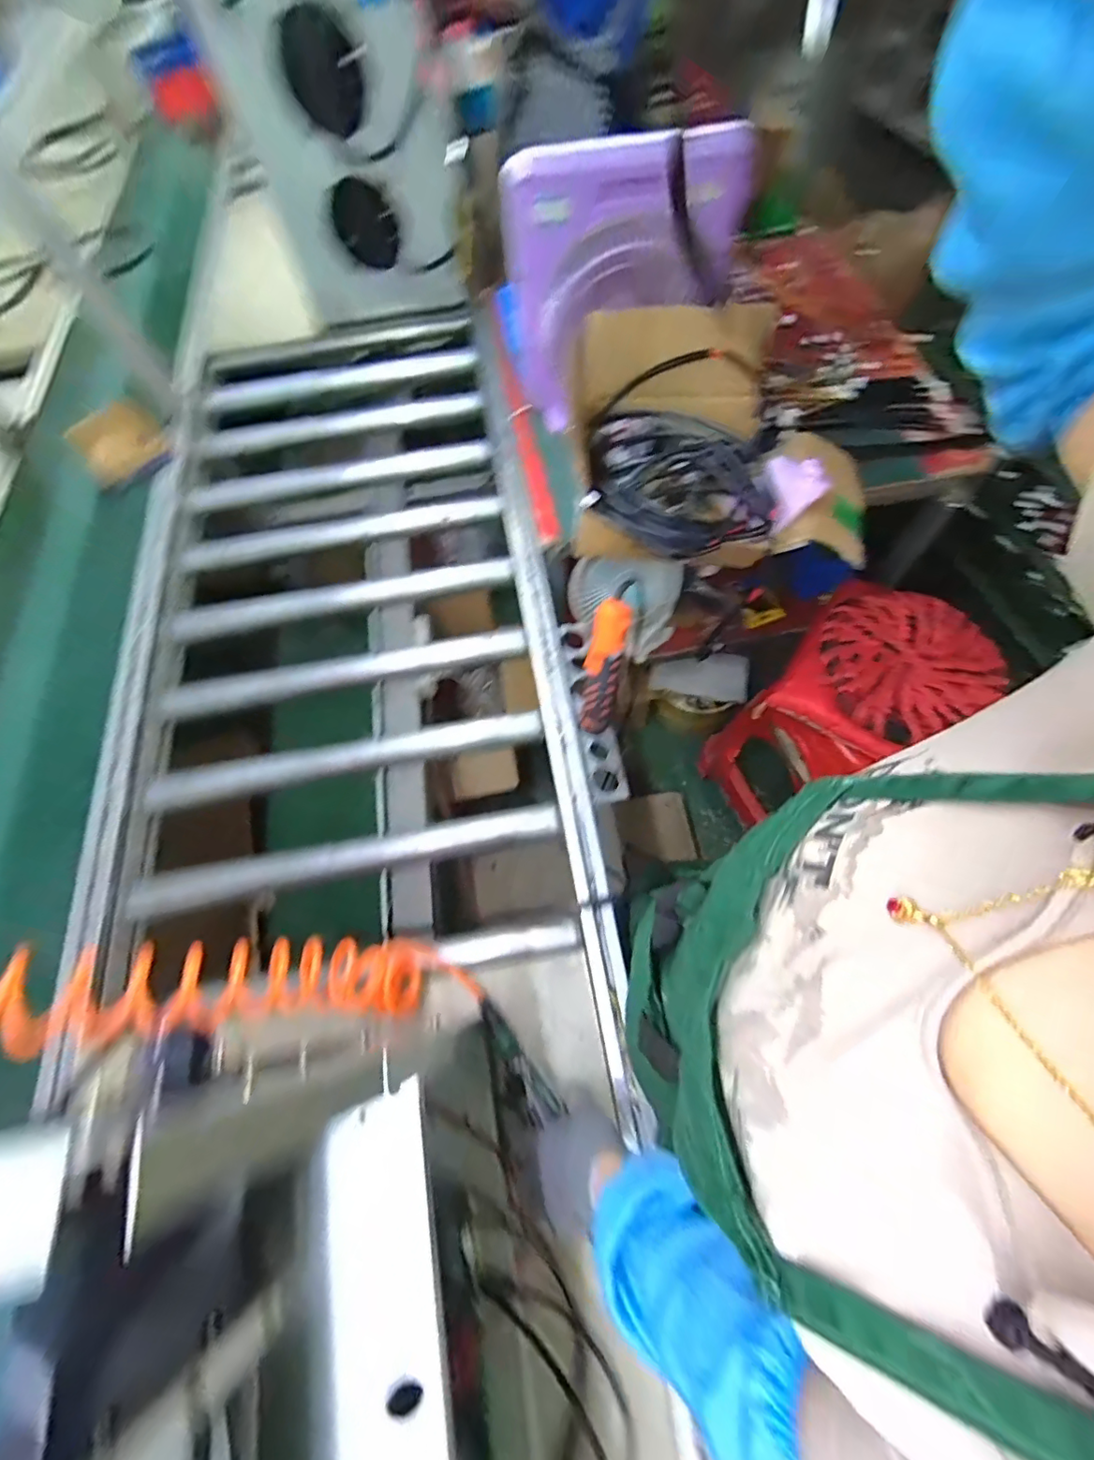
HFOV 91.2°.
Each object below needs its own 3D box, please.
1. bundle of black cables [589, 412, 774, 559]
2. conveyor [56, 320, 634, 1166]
[{"bbox_3d":[0.192,-0.362,0.789,0.262,0.073,0.251,-1,65,2],"label":"bundle of black cables"},{"bbox_3d":[-0.337,-0.193,0.907,0.657,0.129,1.481,-11,65,-2],"label":"conveyor"}]

